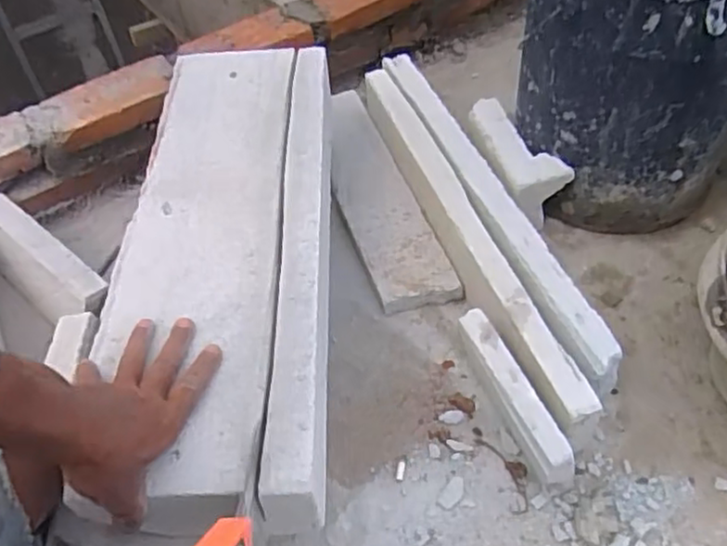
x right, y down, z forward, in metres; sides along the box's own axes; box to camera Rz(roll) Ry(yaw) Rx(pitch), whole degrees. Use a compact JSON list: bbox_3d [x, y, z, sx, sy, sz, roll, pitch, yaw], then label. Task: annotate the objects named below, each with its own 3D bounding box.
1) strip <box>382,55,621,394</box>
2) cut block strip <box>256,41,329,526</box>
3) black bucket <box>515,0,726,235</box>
[{"bbox_3d":[0.151,-0.106,0.870,0.057,0.036,0.565,-18,52,-10],"label":"strip"},{"bbox_3d":[-0.060,-0.037,0.735,0.055,0.082,0.594,-3,51,2],"label":"cut block strip"},{"bbox_3d":[0.342,-0.282,0.862,0.279,0.345,0.285,15,55,15],"label":"black bucket"}]

